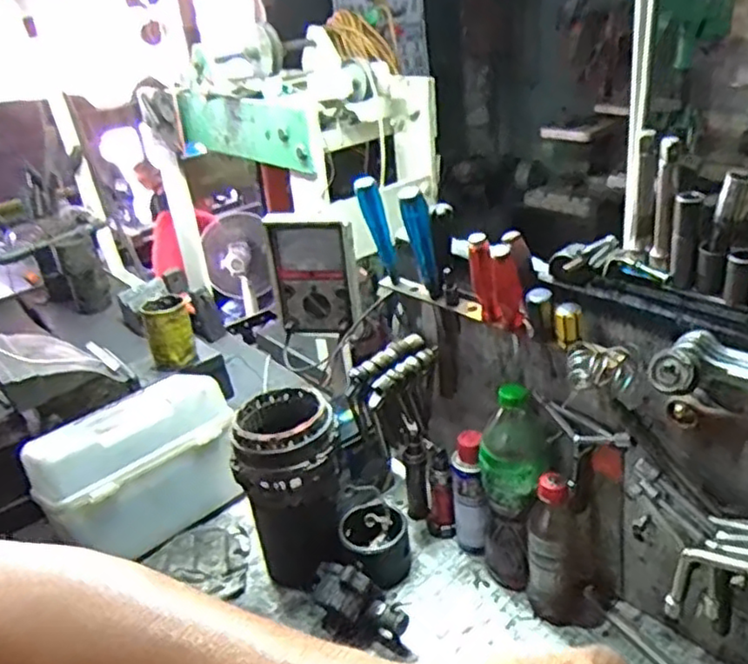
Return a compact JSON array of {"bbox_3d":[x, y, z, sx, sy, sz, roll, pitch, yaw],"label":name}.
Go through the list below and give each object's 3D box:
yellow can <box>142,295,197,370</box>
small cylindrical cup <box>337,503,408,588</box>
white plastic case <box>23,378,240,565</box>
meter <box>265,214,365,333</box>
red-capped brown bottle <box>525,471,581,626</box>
[{"bbox_3d":[-0.354,0.000,1.174,0.072,0.110,0.072,-5,28,3],"label":"yellow can"},{"bbox_3d":[0.002,0.274,0.874,0.082,0.073,0.083,-5,28,3],"label":"small cylindrical cup"},{"bbox_3d":[-0.337,0.192,0.983,0.271,0.154,0.165,-26,34,-32],"label":"white plastic case"},{"bbox_3d":[-0.083,-0.077,0.938,0.123,0.160,0.036,5,30,20],"label":"meter"},{"bbox_3d":[0.205,0.239,0.763,0.066,0.190,0.063,2,29,16],"label":"red-capped brown bottle"}]

